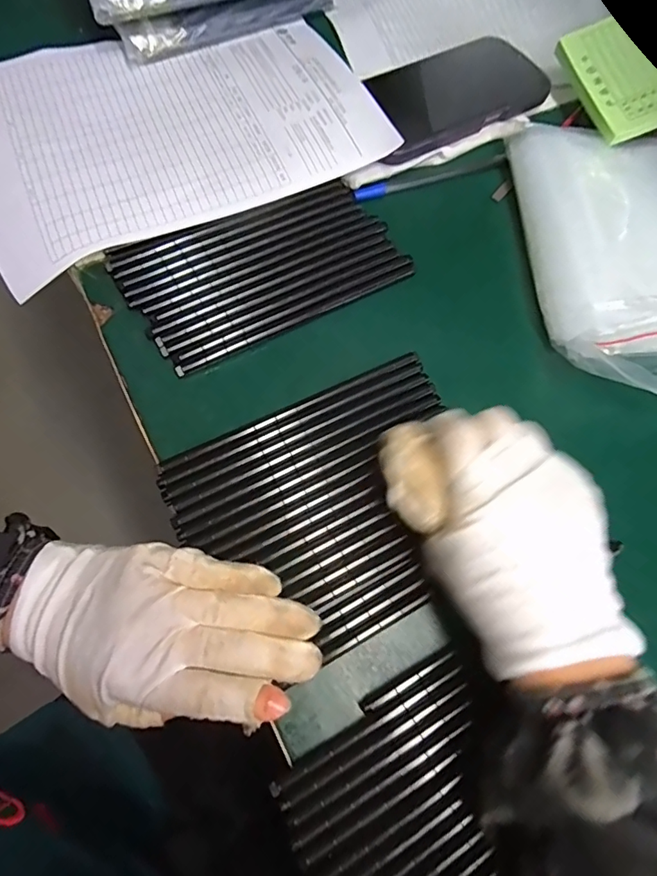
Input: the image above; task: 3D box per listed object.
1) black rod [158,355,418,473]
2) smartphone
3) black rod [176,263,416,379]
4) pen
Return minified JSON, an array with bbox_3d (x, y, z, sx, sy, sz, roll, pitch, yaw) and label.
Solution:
[{"bbox_3d":[-0.019,-0.017,0.294,0.168,0.008,0.009,-26,73,-12],"label":"black rod"},{"bbox_3d":[0.095,-0.271,0.382,0.167,0.011,0.081,-32,73,-16],"label":"smartphone"},{"bbox_3d":[-0.017,-0.080,0.319,0.173,0.009,0.009,-28,74,-12],"label":"black rod"},{"bbox_3d":[0.077,-0.195,0.365,0.125,0.008,0.010,-22,73,-10],"label":"pen"}]

